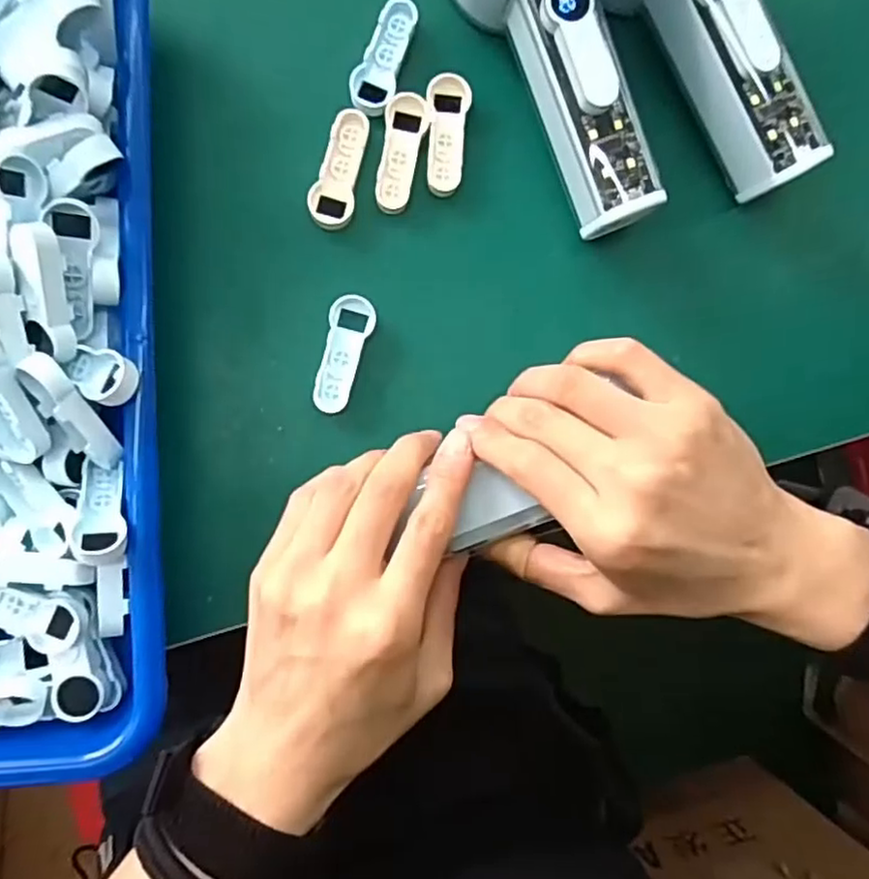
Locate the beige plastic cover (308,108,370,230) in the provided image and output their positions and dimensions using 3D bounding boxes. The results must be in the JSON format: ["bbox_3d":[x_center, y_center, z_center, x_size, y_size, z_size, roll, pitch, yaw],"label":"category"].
[{"bbox_3d":[-0.042,-0.117,0.286,0.019,0.005,0.051,11,87,-5],"label":"beige plastic cover"}]

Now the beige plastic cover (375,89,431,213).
[{"bbox_3d":[-0.015,-0.125,0.289,0.017,0.006,0.050,10,87,-5],"label":"beige plastic cover"}]

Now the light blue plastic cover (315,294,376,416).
[{"bbox_3d":[-0.040,-0.037,0.284,0.018,0.007,0.050,17,86,-4],"label":"light blue plastic cover"}]

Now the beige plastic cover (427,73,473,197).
[{"bbox_3d":[0.006,-0.134,0.290,0.018,0.007,0.050,1,88,-5],"label":"beige plastic cover"}]

